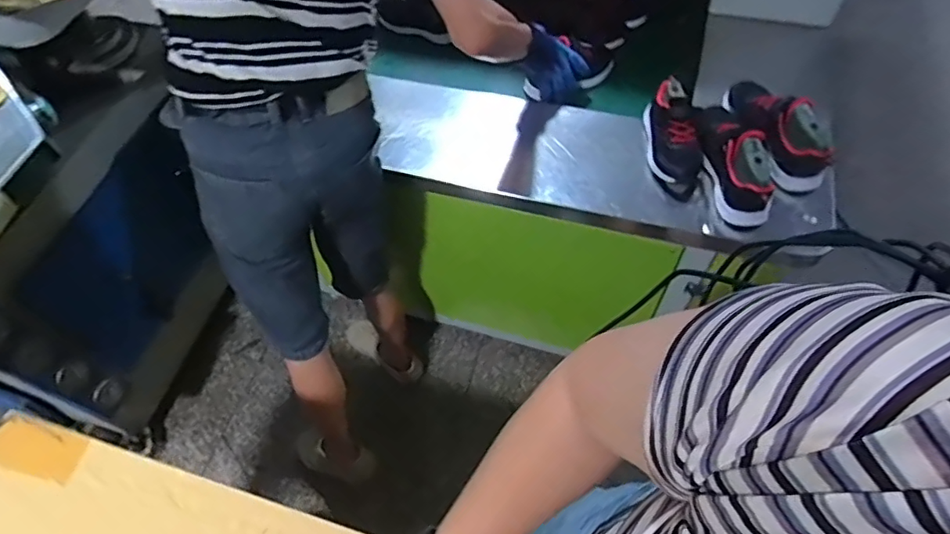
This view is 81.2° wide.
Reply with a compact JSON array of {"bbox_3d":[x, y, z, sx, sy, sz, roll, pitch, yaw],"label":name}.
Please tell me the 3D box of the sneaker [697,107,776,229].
[{"bbox_3d":[0.434,-0.185,0.911,0.090,0.113,0.232,-10,58,-2],"label":"sneaker"}]

